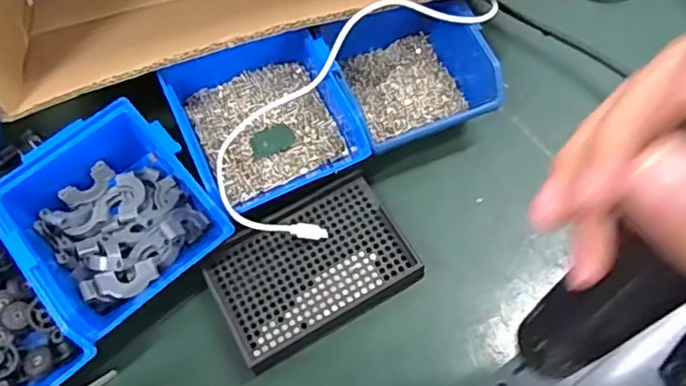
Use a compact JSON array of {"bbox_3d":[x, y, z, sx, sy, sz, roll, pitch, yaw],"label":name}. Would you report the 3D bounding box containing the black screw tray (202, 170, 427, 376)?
[{"bbox_3d":[-0.022,0.051,0.420,0.134,0.013,0.092,-29,69,-9],"label":"black screw tray"}]

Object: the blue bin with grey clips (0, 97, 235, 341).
[{"bbox_3d":[-0.159,0.015,0.417,0.116,0.053,0.133,-39,70,-13],"label":"blue bin with grey clips"}]

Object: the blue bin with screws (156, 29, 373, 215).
[{"bbox_3d":[-0.060,-0.058,0.446,0.115,0.054,0.133,-25,68,-7],"label":"blue bin with screws"}]

